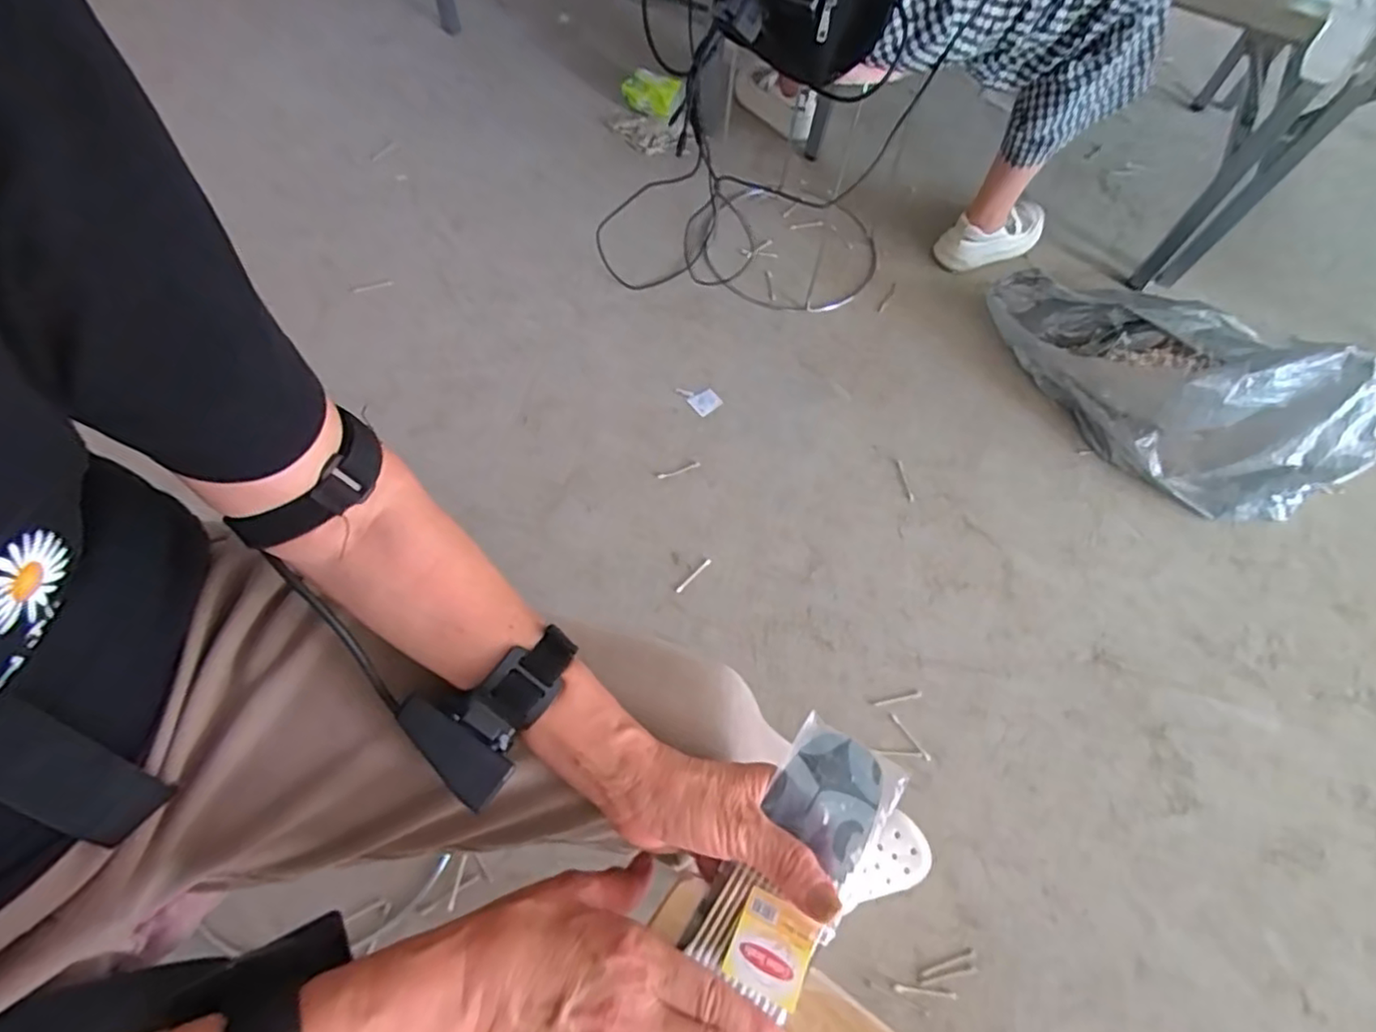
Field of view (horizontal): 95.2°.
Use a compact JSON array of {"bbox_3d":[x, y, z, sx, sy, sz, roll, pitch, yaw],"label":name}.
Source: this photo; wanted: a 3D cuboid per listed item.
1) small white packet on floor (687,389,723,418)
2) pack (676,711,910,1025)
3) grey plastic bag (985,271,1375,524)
[{"bbox_3d":[0.031,-0.204,1.122,0.049,0.008,0.044,-36,70,-18],"label":"small white packet on floor"},{"bbox_3d":[0.062,0.185,0.343,0.062,0.007,0.135,32,68,13],"label":"pack"},{"bbox_3d":[0.815,-0.268,1.057,0.281,0.240,0.588,-23,67,-13],"label":"grey plastic bag"}]

